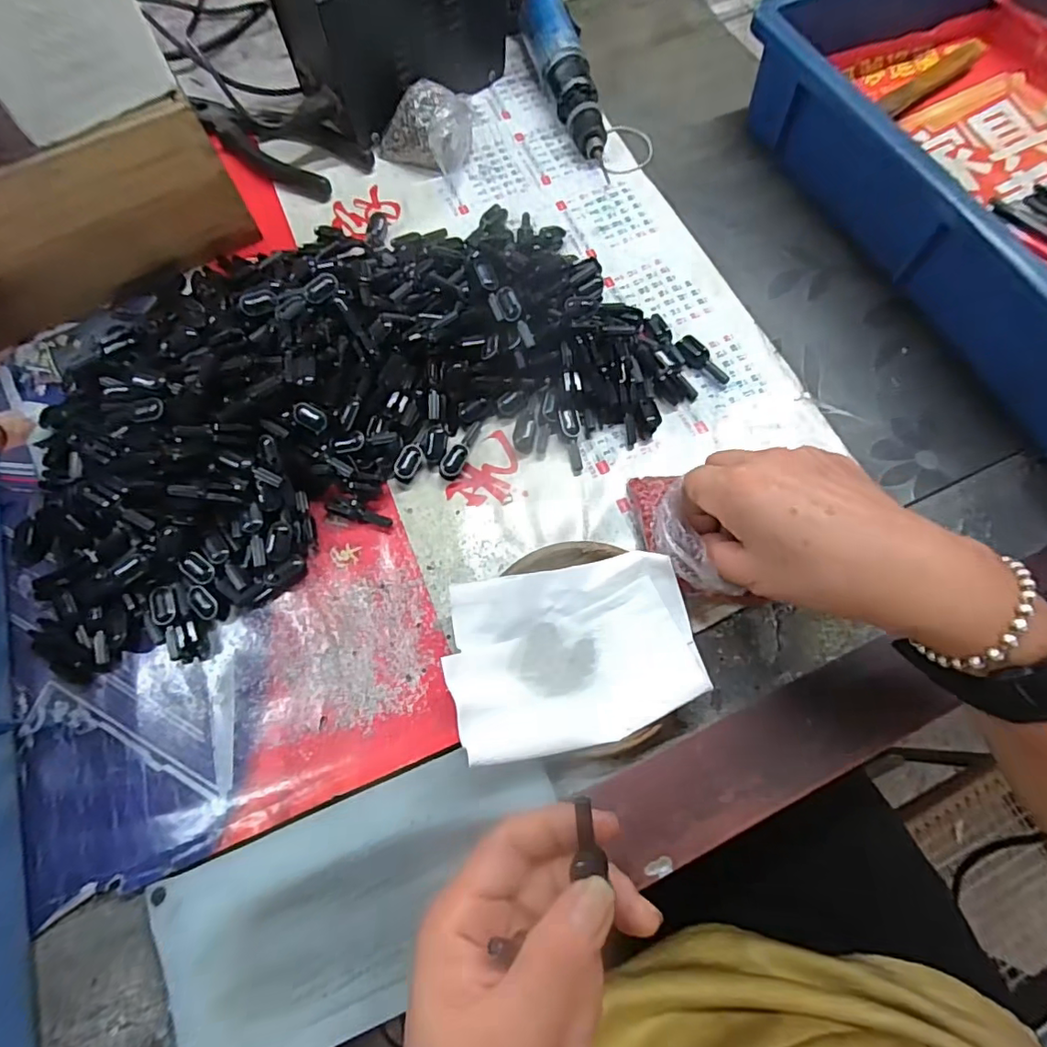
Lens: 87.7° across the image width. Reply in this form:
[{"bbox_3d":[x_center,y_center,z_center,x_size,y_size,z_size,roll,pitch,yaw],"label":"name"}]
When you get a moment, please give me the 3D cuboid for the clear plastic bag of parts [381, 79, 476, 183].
[{"bbox_3d":[-0.067,-0.307,0.425,0.070,0.040,0.069,41,76,13],"label":"clear plastic bag of parts"}]

